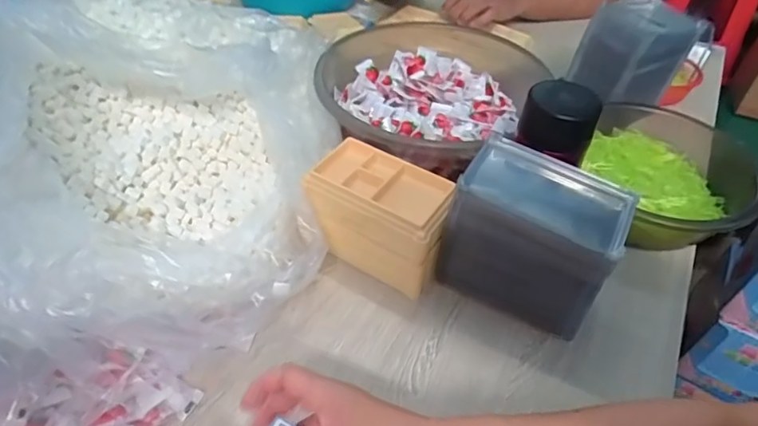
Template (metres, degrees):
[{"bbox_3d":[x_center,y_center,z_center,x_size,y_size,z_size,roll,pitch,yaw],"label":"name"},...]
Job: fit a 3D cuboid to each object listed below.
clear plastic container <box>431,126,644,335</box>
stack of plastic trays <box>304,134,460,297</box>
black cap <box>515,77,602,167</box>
[{"bbox_3d":[0.138,0.025,0.484,0.137,0.133,0.081,25,47,17],"label":"clear plastic container"},{"bbox_3d":[0.002,0.000,0.523,0.136,0.101,0.078,26,48,18],"label":"stack of plastic trays"},{"bbox_3d":[0.168,-0.085,0.488,0.066,0.047,0.071,30,49,22],"label":"black cap"}]

